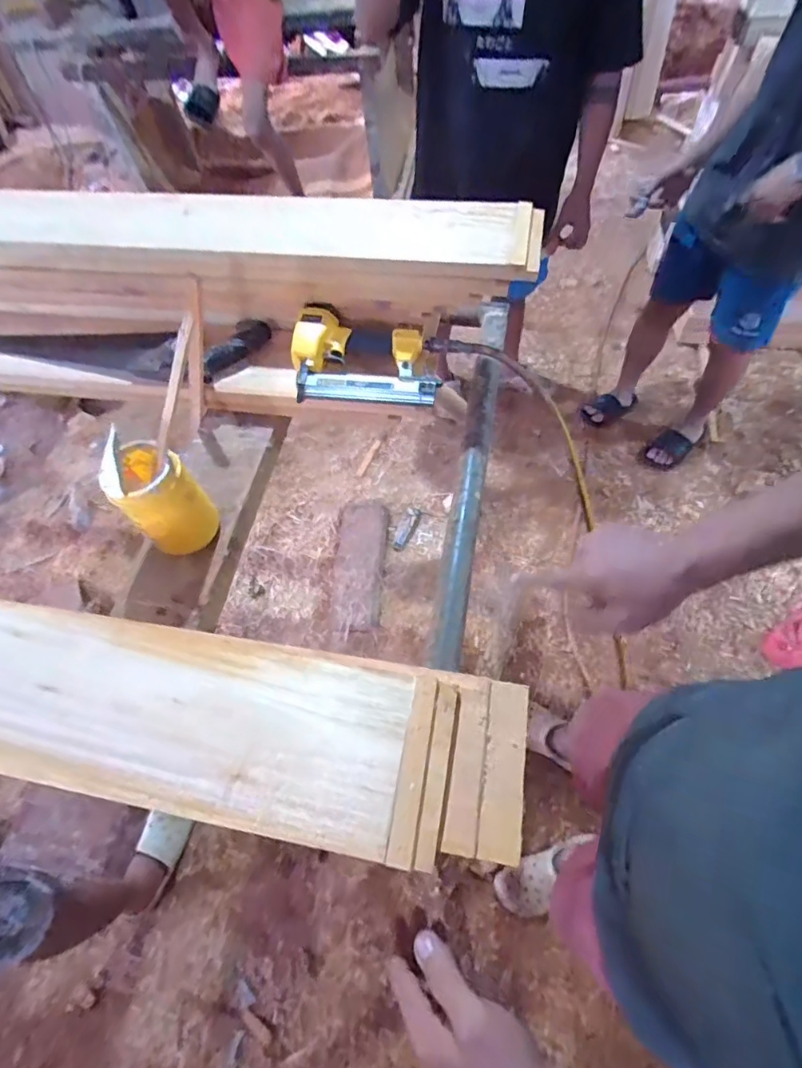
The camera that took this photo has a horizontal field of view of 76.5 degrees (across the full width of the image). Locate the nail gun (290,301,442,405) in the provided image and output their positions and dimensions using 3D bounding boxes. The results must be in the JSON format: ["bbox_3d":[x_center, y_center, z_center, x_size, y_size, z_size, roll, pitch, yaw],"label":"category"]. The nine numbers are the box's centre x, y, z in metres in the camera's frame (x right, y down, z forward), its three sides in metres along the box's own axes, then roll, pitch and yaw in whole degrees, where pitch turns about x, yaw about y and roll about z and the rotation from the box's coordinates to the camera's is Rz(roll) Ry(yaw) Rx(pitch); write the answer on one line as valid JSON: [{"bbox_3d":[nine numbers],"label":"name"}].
[{"bbox_3d":[-0.053,-0.275,0.787,0.221,0.073,0.170,2,61,7],"label":"nail gun"}]

